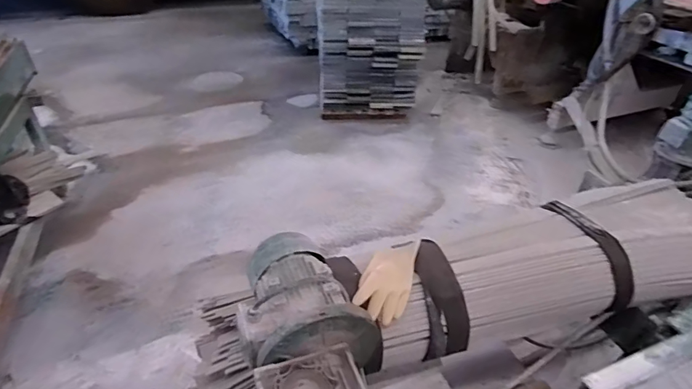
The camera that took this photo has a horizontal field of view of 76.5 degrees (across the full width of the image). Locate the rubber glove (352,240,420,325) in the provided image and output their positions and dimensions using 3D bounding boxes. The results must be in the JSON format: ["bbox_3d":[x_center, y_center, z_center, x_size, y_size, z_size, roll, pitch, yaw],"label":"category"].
[{"bbox_3d":[0.099,0.178,0.980,0.109,0.041,0.227,15,38,16],"label":"rubber glove"}]

